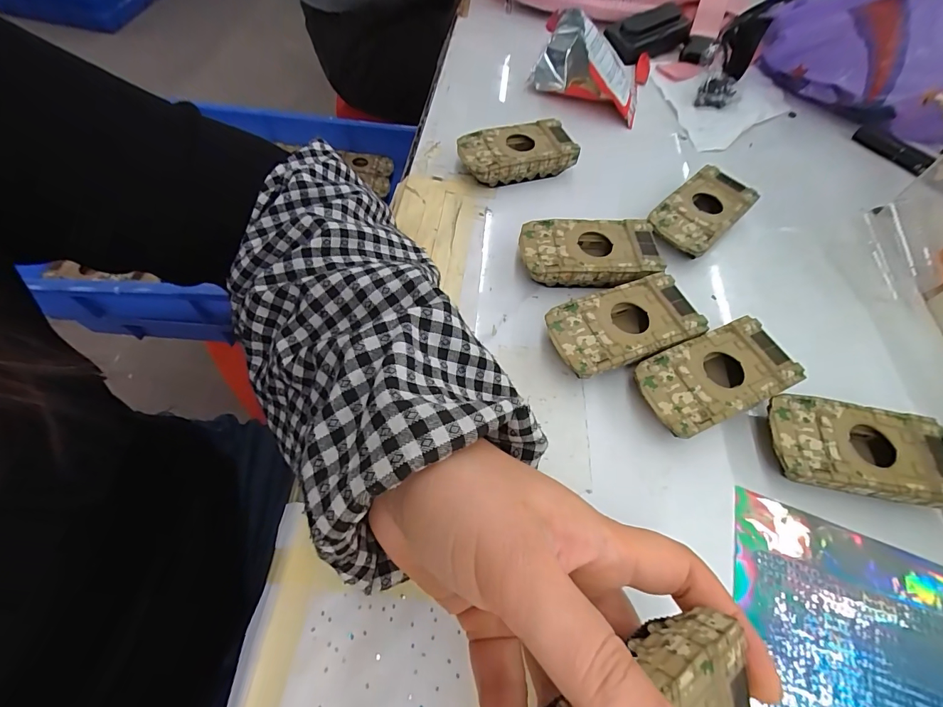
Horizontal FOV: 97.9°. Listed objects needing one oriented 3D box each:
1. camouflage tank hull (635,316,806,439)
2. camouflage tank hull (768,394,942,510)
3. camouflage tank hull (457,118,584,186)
[{"bbox_3d":[0.147,0.017,0.253,0.093,0.024,0.049,-20,63,-15],"label":"camouflage tank hull"},{"bbox_3d":[0.218,0.057,0.236,0.096,0.024,0.052,10,59,1],"label":"camouflage tank hull"},{"bbox_3d":[0.038,-0.169,0.349,0.093,0.027,0.046,-15,61,-13],"label":"camouflage tank hull"}]

